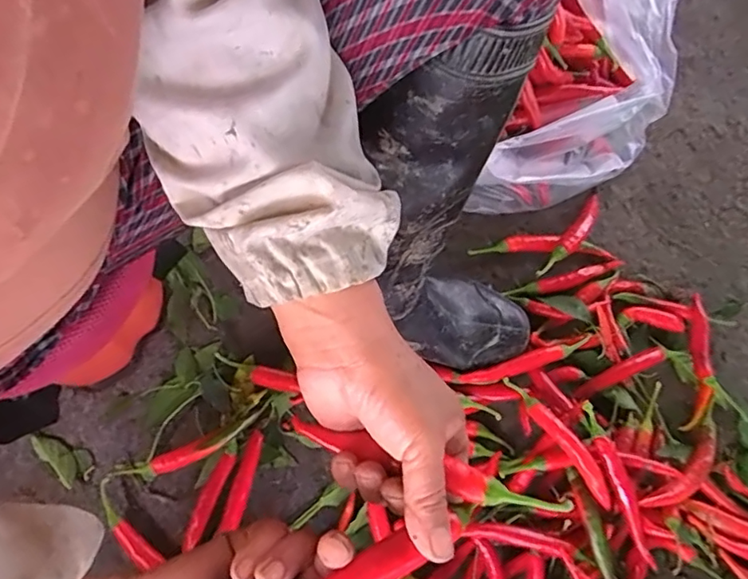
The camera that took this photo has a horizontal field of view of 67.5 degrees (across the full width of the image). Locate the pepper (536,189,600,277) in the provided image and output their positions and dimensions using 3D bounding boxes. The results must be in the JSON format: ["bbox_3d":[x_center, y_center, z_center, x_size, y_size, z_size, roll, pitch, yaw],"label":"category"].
[{"bbox_3d":[0.233,-0.064,0.646,0.023,0.018,0.158,36,59,13],"label":"pepper"}]

